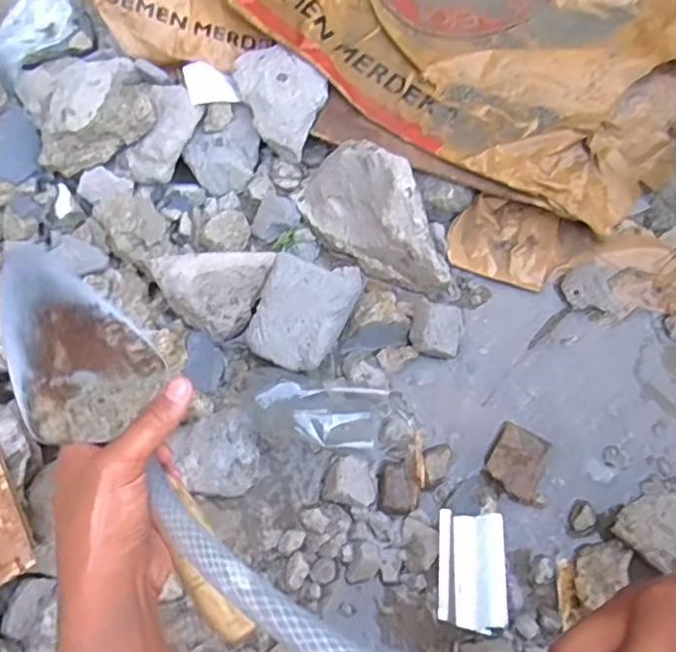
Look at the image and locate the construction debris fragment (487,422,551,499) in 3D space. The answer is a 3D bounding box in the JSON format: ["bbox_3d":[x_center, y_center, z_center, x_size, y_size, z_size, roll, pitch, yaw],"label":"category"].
[{"bbox_3d":[0.162,0.118,0.526,0.046,0.027,0.058,31,76,13],"label":"construction debris fragment"}]

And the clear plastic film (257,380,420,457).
[{"bbox_3d":[-0.001,0.082,0.538,0.153,0.044,0.064,4,71,4],"label":"clear plastic film"}]

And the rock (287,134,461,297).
[{"bbox_3d":[0.035,-0.106,0.580,0.101,0.078,0.182,-28,72,-7],"label":"rock"}]

